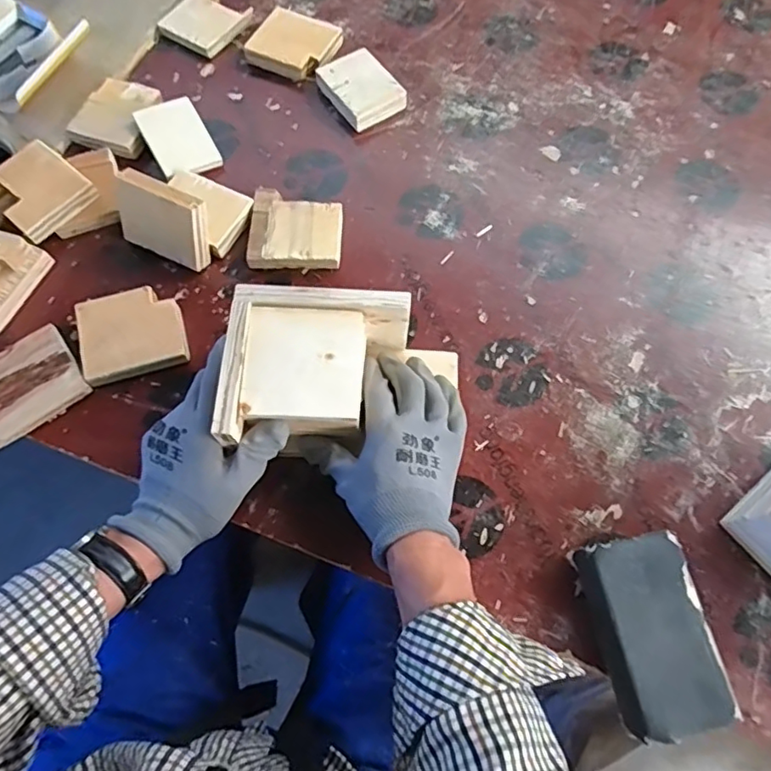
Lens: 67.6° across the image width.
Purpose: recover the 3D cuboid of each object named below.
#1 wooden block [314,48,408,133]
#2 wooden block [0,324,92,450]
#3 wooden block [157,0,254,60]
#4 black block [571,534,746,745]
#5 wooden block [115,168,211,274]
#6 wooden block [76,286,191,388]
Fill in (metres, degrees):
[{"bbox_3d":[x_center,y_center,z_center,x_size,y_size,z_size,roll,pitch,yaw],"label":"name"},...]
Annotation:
[{"bbox_3d":[-0.028,-0.339,0.659,0.067,0.028,0.093,-35,73,-13],"label":"wooden block"},{"bbox_3d":[-0.326,0.000,0.525,0.090,0.020,0.086,-36,73,-13],"label":"wooden block"},{"bbox_3d":[-0.220,-0.453,0.712,0.096,0.015,0.090,30,72,11],"label":"wooden block"},{"bbox_3d":[0.202,0.188,0.441,0.075,0.040,0.134,-9,69,-3],"label":"black block"},{"bbox_3d":[-0.216,-0.161,0.558,0.097,0.071,0.021,23,36,9],"label":"wooden block"},{"bbox_3d":[-0.238,-0.049,0.543,0.092,0.026,0.085,-19,70,-7],"label":"wooden block"}]

